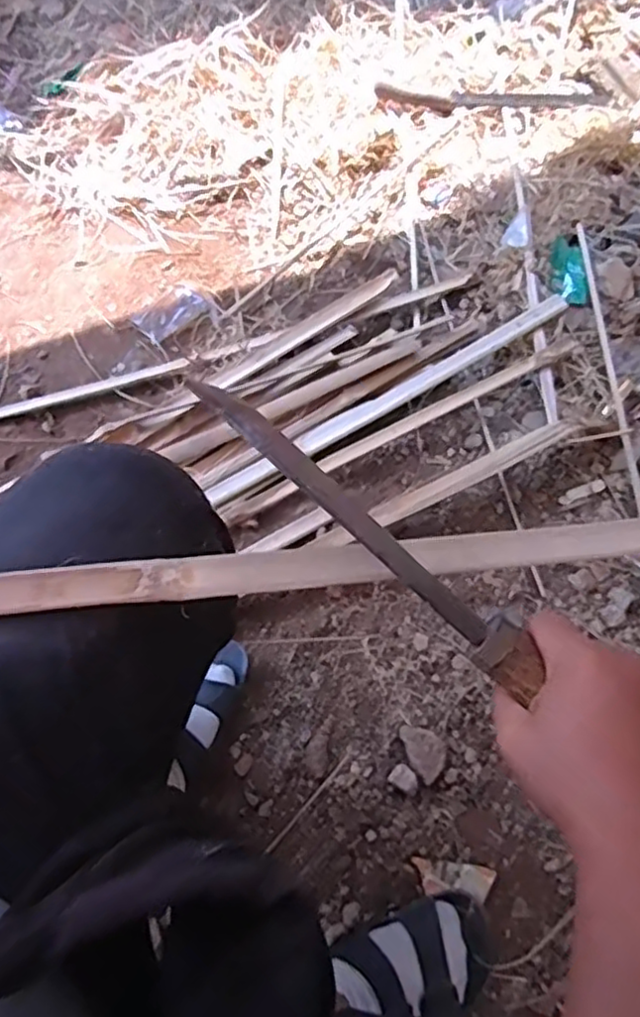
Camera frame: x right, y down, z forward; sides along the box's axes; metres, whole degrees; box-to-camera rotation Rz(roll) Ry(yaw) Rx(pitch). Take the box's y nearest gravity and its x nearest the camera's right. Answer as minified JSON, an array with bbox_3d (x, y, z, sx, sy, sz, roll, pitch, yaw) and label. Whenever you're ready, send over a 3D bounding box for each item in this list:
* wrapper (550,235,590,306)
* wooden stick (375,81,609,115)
[{"bbox_3d":[0.373,-0.356,1.025,0.055,0.011,0.119,1,67,0],"label":"wrapper"},{"bbox_3d":[0.292,-0.701,1.170,0.384,0.024,0.067,4,64,-1],"label":"wooden stick"}]

